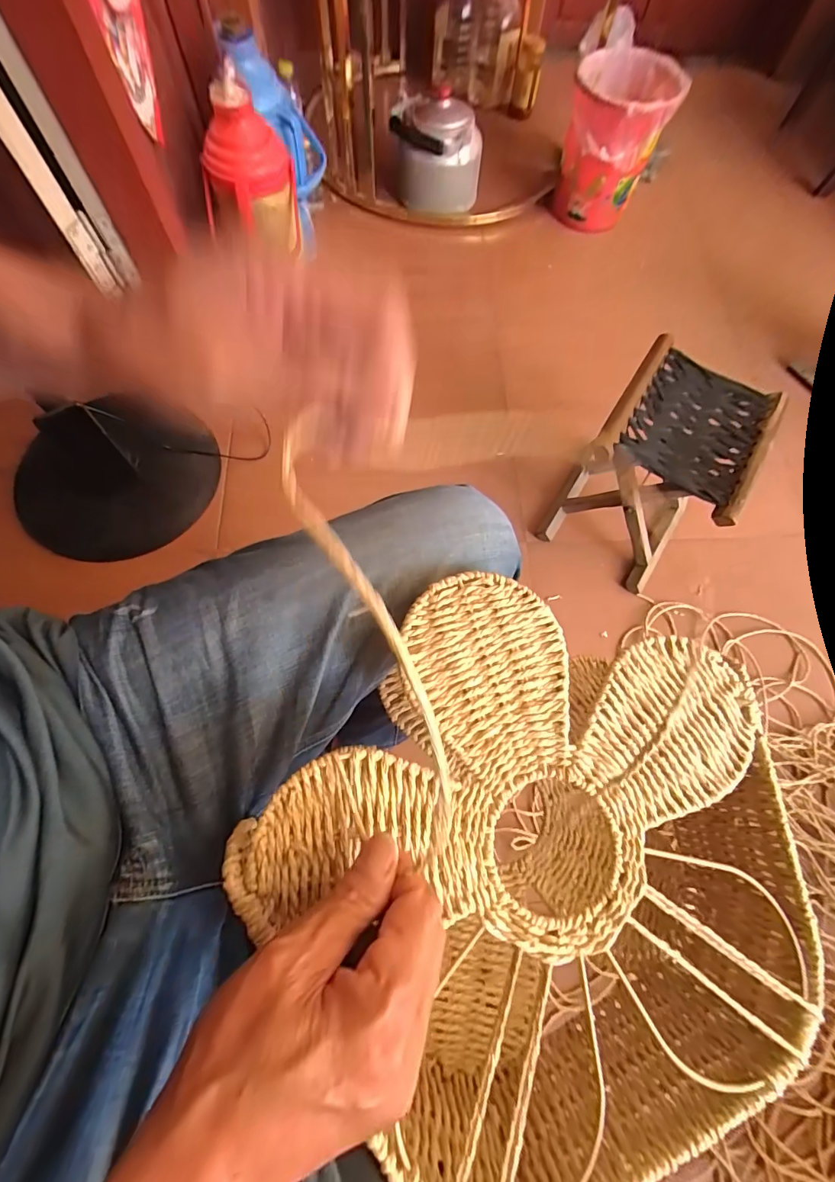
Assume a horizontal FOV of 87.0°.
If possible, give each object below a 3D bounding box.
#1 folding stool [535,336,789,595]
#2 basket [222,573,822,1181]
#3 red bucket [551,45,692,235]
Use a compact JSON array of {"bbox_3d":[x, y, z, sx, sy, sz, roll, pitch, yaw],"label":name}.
[{"bbox_3d":[0.406,-0.204,0.776,0.219,0.267,0.264,33,72,10],"label":"folding stool"},{"bbox_3d":[0.089,0.179,0.314,0.326,0.140,0.328,1,70,-2],"label":"basket"},{"bbox_3d":[0.487,-1.132,1.118,0.240,0.272,0.266,20,70,5],"label":"red bucket"}]

